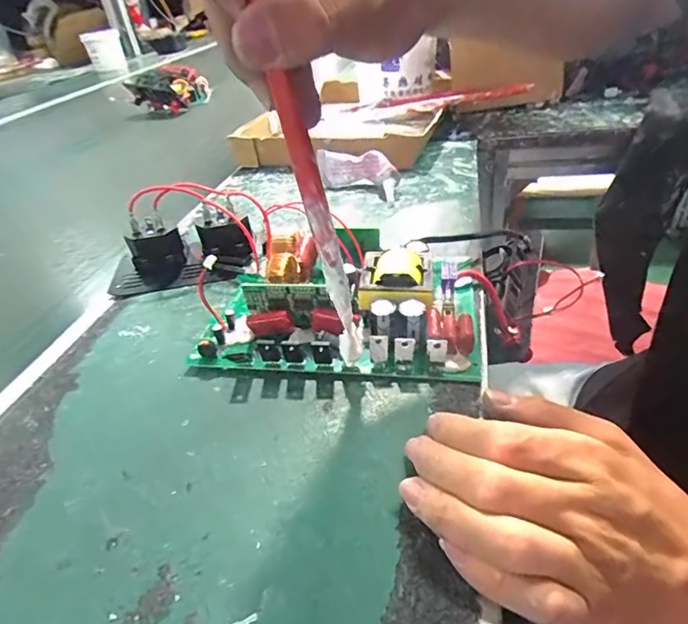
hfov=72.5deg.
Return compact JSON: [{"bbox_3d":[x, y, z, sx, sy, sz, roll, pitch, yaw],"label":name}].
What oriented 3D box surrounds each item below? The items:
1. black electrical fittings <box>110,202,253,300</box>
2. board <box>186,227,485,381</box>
[{"bbox_3d":[-0.130,-0.049,0.371,0.115,0.042,0.049,-7,36,1],"label":"black electrical fittings"},{"bbox_3d":[-0.006,-0.013,0.305,0.186,0.036,0.128,3,37,15],"label":"board"}]

